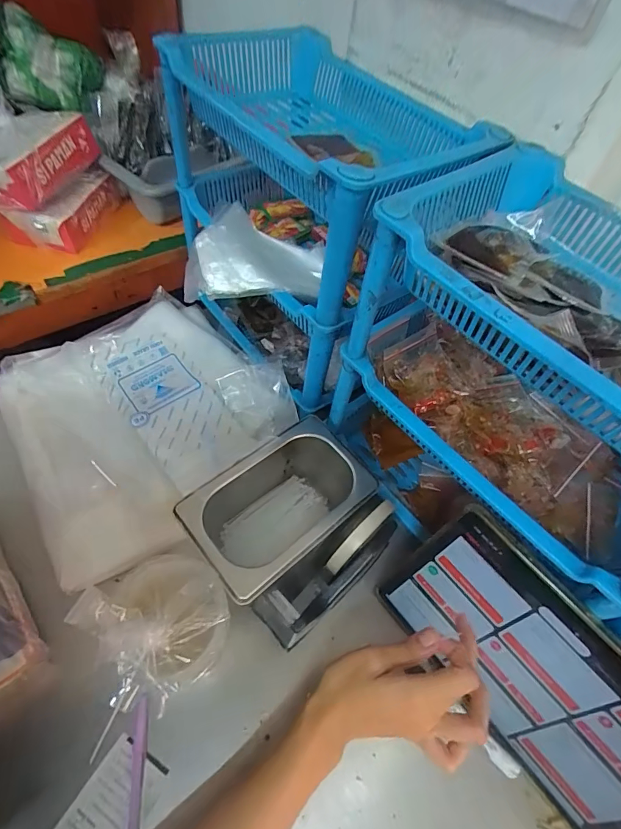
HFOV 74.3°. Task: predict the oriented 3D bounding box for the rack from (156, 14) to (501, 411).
[{"bbox_3d":[-0.017,-0.230,0.503,0.227,0.307,0.340,-34,66,-26],"label":"rack"}]

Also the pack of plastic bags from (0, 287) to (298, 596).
[{"bbox_3d":[-0.207,-0.009,0.493,0.303,0.039,0.311,-35,67,-27],"label":"pack of plastic bags"}]

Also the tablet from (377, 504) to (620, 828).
[{"bbox_3d":[0.185,0.216,0.343,0.010,0.160,0.252,-19,59,-46],"label":"tablet"}]

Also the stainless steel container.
[{"bbox_3d":[-0.031,0.102,0.429,0.169,0.104,0.109,-34,66,-26],"label":"stainless steel container"}]

